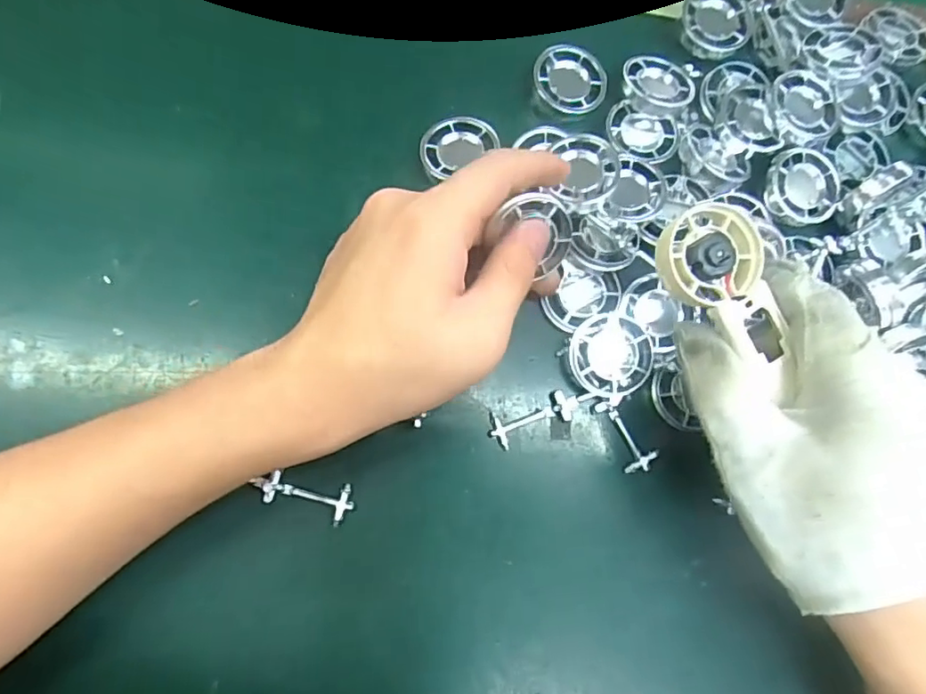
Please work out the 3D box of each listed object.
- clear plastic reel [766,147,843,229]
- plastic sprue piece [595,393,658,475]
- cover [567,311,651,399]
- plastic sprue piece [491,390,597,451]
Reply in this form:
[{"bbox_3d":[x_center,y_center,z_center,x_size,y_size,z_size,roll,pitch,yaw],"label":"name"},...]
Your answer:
[{"bbox_3d":[0.172,-0.080,0.293,0.037,0.012,0.037,1,83,-5],"label":"clear plastic reel"},{"bbox_3d":[0.079,0.041,0.275,0.017,0.004,0.038,-26,86,-8],"label":"plastic sprue piece"},{"bbox_3d":[0.069,0.004,0.274,0.038,0.014,0.037,-7,84,-6],"label":"cover"},{"bbox_3d":[0.038,0.032,0.272,0.050,0.006,0.014,-23,86,-8],"label":"plastic sprue piece"}]

